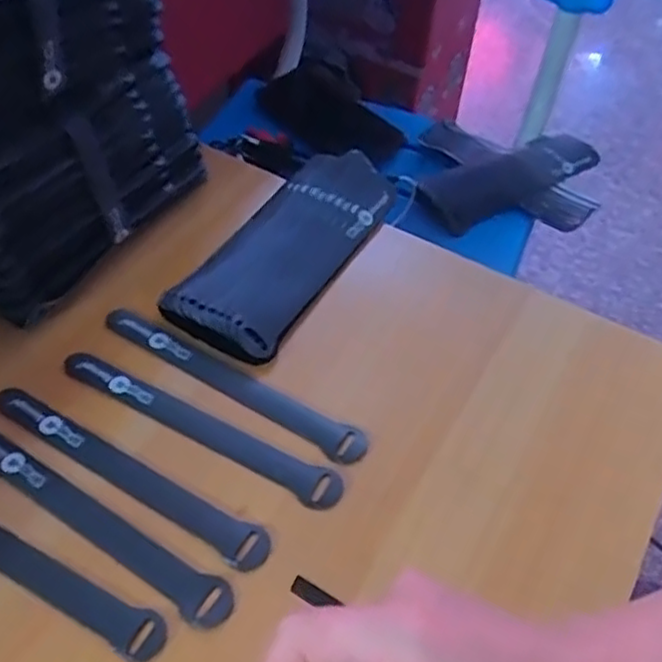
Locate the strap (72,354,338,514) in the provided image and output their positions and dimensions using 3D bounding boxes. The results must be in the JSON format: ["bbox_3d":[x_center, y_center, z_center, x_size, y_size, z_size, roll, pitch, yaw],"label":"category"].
[{"bbox_3d":[-0.084,0.057,0.427,0.199,0.004,0.024,24,56,15],"label":"strap"}]

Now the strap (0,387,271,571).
[{"bbox_3d":[-0.122,0.080,0.408,0.198,0.004,0.022,27,56,17],"label":"strap"}]

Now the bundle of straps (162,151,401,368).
[{"bbox_3d":[-0.028,-0.068,0.515,0.085,0.020,0.210,25,56,16],"label":"bundle of straps"}]

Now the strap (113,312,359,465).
[{"bbox_3d":[-0.066,0.031,0.453,0.201,0.007,0.023,27,64,21],"label":"strap"}]

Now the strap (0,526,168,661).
[{"bbox_3d":[-0.174,0.120,0.377,0.196,0.005,0.023,25,56,16],"label":"strap"}]

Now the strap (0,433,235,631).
[{"bbox_3d":[-0.139,0.104,0.391,0.200,0.005,0.023,28,57,18],"label":"strap"}]

